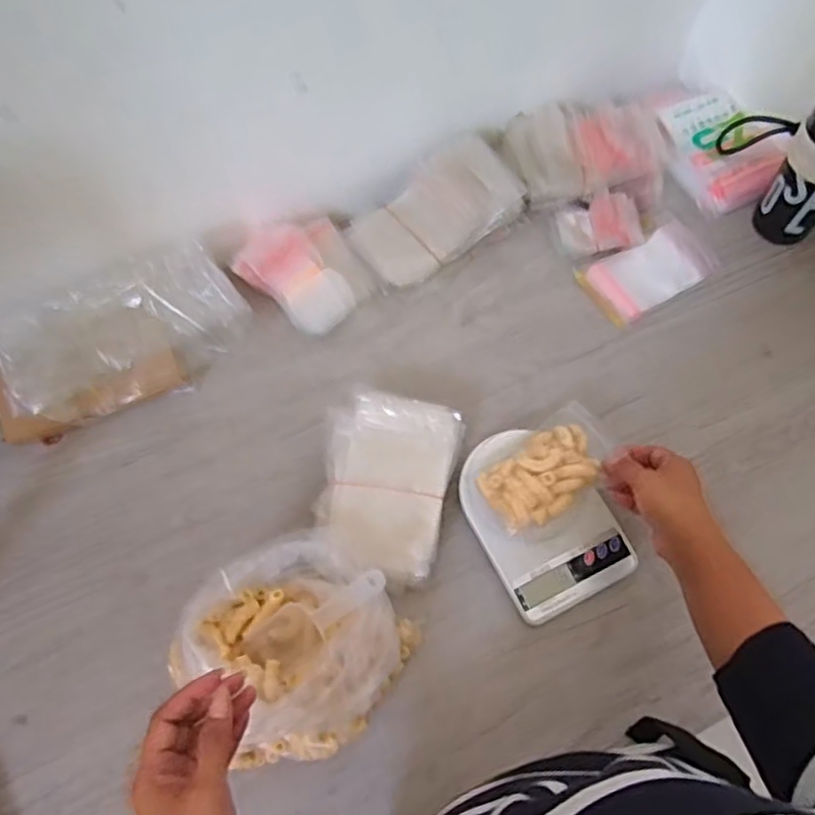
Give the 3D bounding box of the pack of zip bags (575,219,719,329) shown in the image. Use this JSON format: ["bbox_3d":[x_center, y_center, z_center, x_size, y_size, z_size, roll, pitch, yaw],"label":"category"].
[{"bbox_3d":[0.294,-0.167,0.788,0.156,0.015,0.086,-30,70,-9],"label":"pack of zip bags"}]

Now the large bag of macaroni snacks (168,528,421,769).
[{"bbox_3d":[-0.100,0.211,0.586,0.182,0.115,0.172,-41,72,-13],"label":"large bag of macaroni snacks"}]

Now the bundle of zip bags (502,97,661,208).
[{"bbox_3d":[0.215,-0.318,0.814,0.192,0.069,0.123,-4,68,1],"label":"bundle of zip bags"}]

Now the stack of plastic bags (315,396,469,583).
[{"bbox_3d":[-0.025,0.078,0.673,0.134,0.048,0.182,13,67,7],"label":"stack of plastic bags"}]

